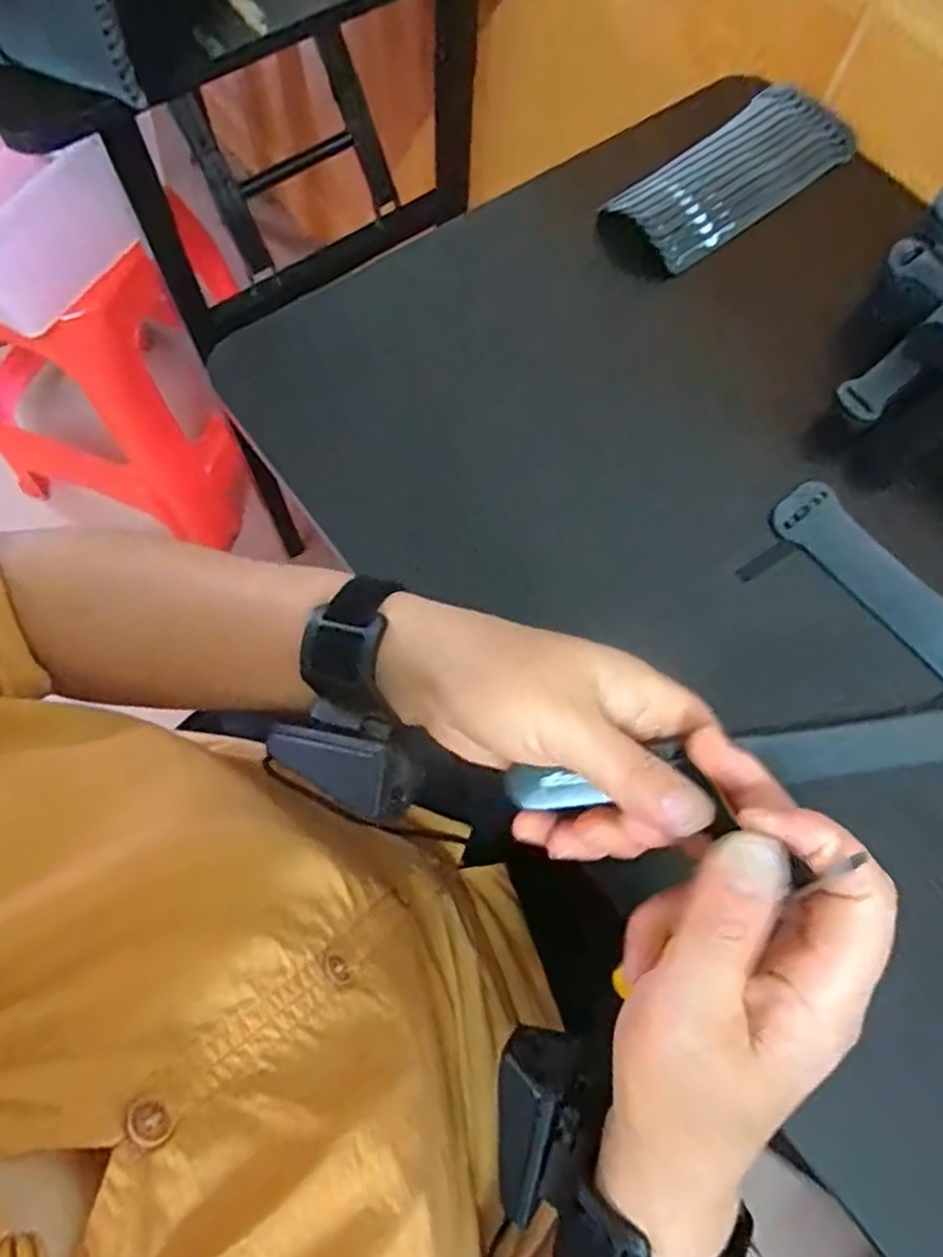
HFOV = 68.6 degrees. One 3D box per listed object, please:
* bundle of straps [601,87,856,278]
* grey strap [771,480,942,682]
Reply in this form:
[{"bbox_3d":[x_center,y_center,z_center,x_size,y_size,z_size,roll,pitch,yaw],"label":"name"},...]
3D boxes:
[{"bbox_3d":[0.190,-0.326,0.495,0.202,0.015,0.074,-39,76,-14],"label":"bundle of straps"},{"bbox_3d":[0.256,-0.003,0.388,0.041,0.004,0.204,-37,76,-14],"label":"grey strap"}]

